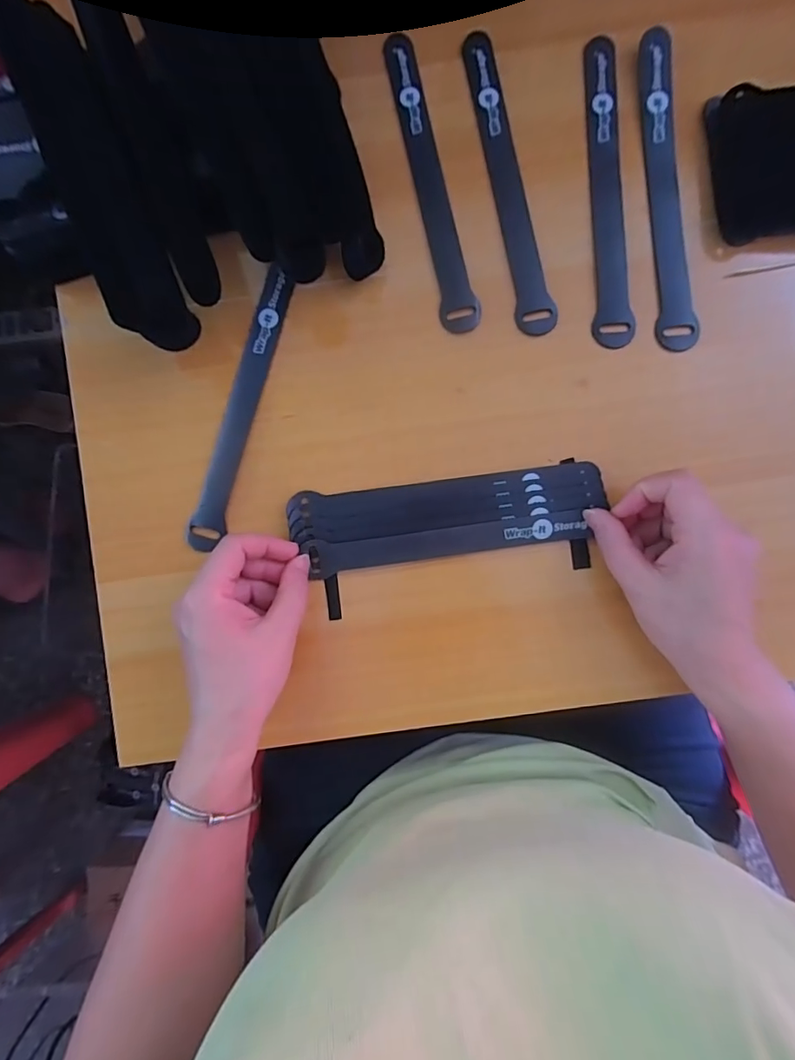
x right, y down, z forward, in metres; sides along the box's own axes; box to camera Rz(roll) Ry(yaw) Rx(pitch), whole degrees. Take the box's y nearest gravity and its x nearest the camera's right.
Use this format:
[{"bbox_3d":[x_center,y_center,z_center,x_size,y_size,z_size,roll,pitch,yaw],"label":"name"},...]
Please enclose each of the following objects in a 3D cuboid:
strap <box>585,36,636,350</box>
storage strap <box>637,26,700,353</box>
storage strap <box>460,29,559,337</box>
[{"bbox_3d":[0.139,-0.225,0.326,0.023,0.004,0.212,-1,89,2],"label":"strap"},{"bbox_3d":[0.177,-0.223,0.324,0.025,0.006,0.211,-2,86,5],"label":"storage strap"},{"bbox_3d":[0.074,-0.234,0.328,0.024,0.004,0.213,-9,85,0],"label":"storage strap"}]

